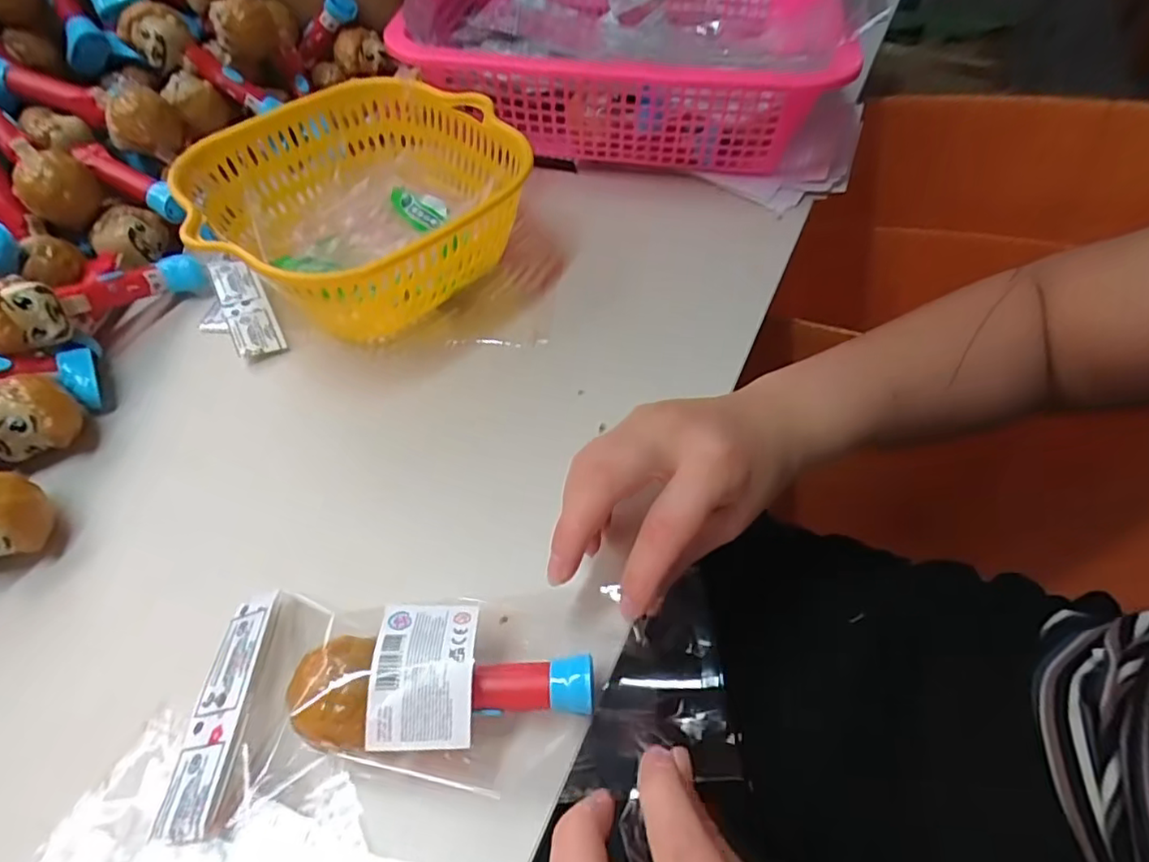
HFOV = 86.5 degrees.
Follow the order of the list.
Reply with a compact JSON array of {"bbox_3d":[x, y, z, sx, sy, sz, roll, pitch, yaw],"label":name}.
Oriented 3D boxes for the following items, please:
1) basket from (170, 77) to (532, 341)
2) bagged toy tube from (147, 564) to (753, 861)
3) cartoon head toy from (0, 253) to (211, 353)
[{"bbox_3d":[-0.141,-0.147,0.423,0.198,0.089,0.196,-31,59,-21],"label":"basket"},{"bbox_3d":[-0.057,0.110,0.254,0.215,0.044,0.095,-1,53,-3],"label":"bagged toy tube"},{"bbox_3d":[-0.304,-0.086,0.385,0.042,0.042,0.130,22,37,16],"label":"cartoon head toy"}]

